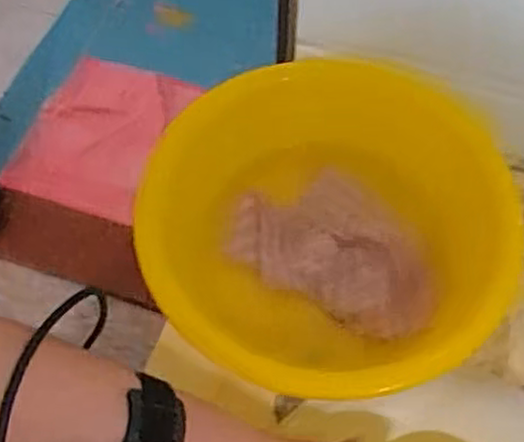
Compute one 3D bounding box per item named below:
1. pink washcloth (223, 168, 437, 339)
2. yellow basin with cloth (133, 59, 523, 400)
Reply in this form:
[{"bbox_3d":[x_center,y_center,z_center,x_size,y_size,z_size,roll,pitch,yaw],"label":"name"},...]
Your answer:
[{"bbox_3d":[0.064,0.021,0.598,0.176,0.020,0.115,24,62,13],"label":"pink washcloth"},{"bbox_3d":[0.054,0.010,0.576,0.272,0.105,0.271,0,60,0],"label":"yellow basin with cloth"}]

